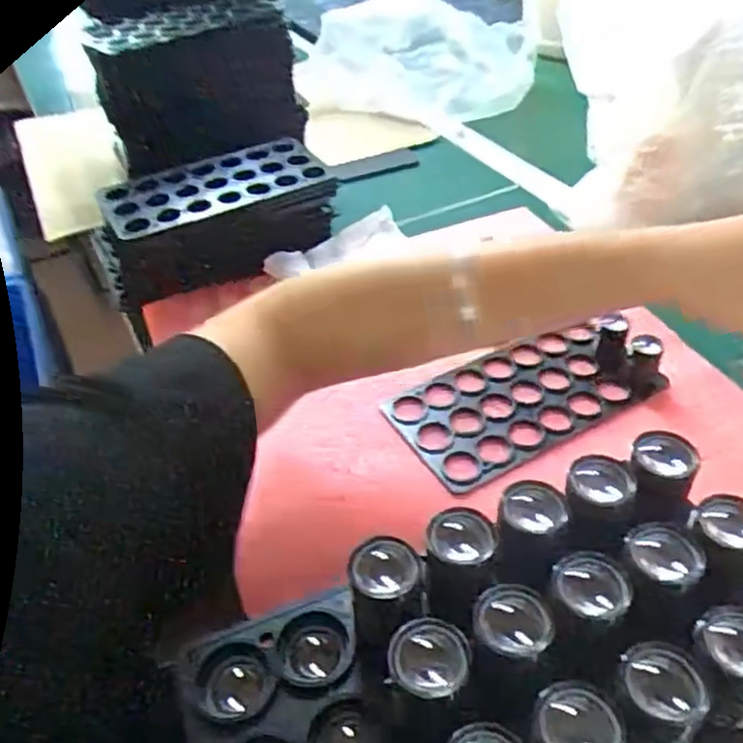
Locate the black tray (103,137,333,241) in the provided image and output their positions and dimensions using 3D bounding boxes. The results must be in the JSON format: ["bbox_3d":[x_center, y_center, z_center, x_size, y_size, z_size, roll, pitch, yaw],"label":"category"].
[{"bbox_3d":[-0.140,-0.167,0.612,0.189,0.018,0.093,-22,44,-20],"label":"black tray"}]

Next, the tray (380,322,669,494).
[{"bbox_3d":[0.109,0.018,0.501,0.183,0.015,0.098,-21,44,-19],"label":"tray"}]

